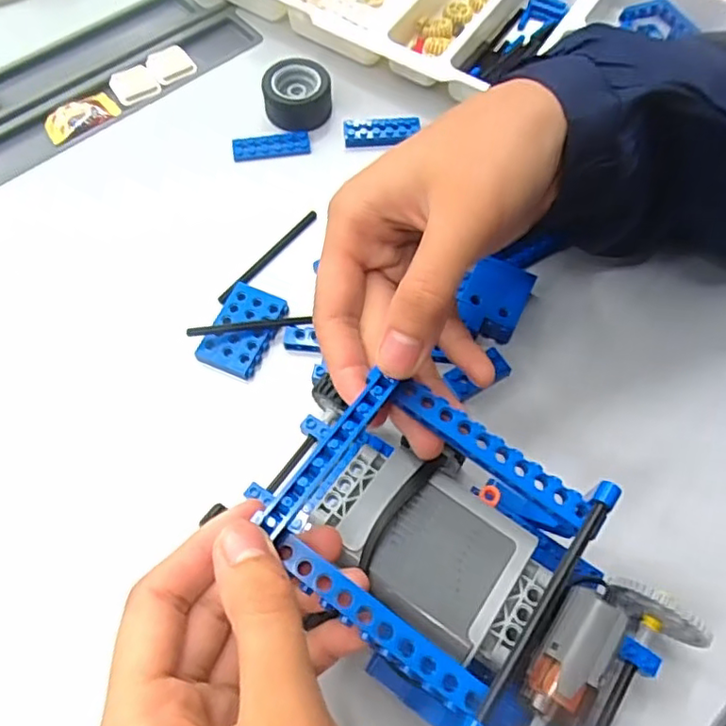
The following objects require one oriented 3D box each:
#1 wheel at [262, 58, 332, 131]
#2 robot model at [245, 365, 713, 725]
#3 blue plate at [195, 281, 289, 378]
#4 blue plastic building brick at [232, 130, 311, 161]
[{"bbox_3d":[-0.041,-0.171,0.384,0.041,0.024,0.036,-2,64,-2],"label":"wheel"},{"bbox_3d":[0.037,0.077,0.218,0.162,0.067,0.089,33,68,14],"label":"robot model"},{"bbox_3d":[-0.063,-0.018,0.317,0.031,0.008,0.047,20,66,9],"label":"blue plate"},{"bbox_3d":[-0.057,-0.136,0.380,0.048,0.006,0.015,-9,65,-5],"label":"blue plastic building brick"}]

